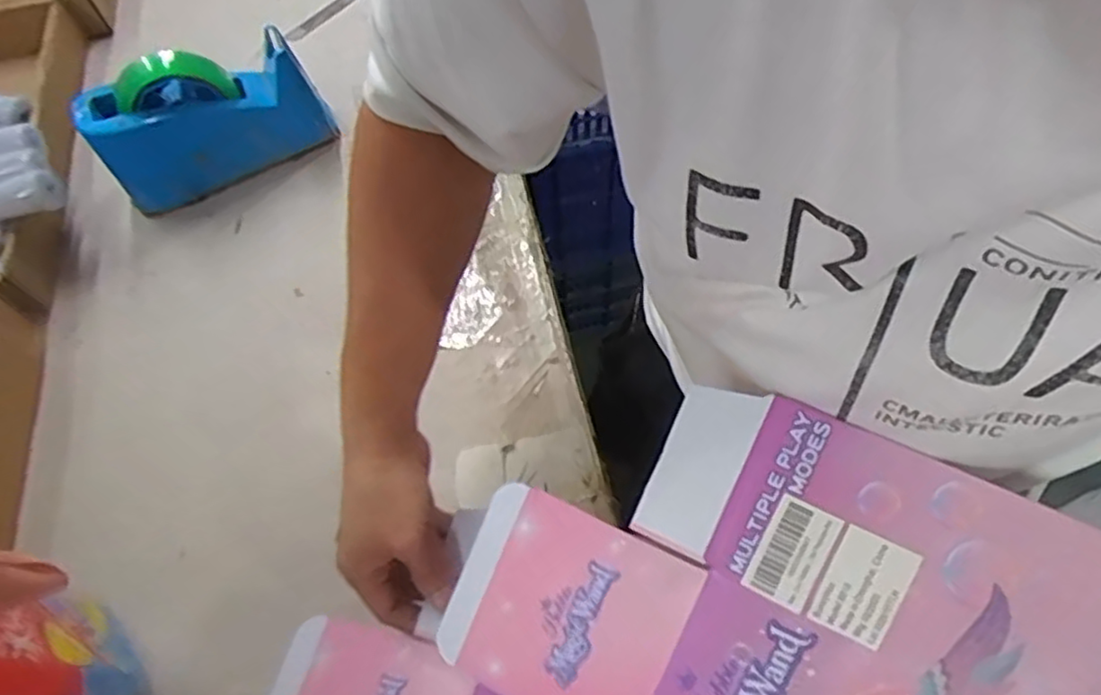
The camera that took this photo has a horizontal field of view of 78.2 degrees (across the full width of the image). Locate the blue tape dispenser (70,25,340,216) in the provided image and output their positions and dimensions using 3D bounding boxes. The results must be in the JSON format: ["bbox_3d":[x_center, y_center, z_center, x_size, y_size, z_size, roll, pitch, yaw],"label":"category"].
[{"bbox_3d":[-0.314,-0.213,0.624,0.202,0.115,0.065,-25,64,-10],"label":"blue tape dispenser"}]

